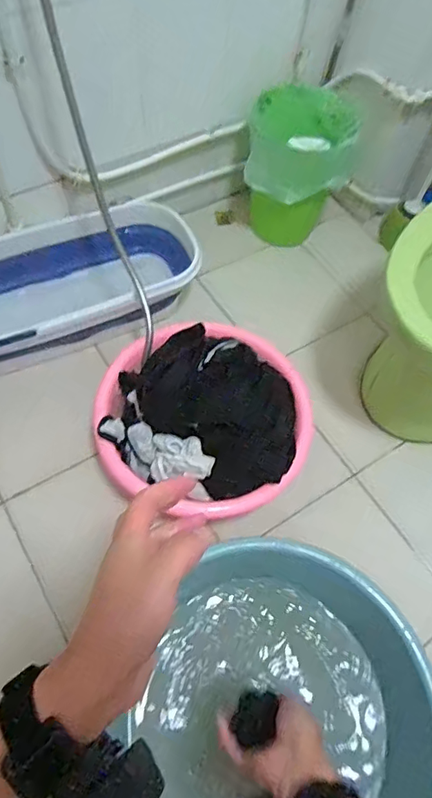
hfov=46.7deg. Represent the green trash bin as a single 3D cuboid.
[{"bbox_3d":[0.190,-0.540,1.210,0.252,0.286,0.217,14,61,4],"label":"green trash bin"}]

